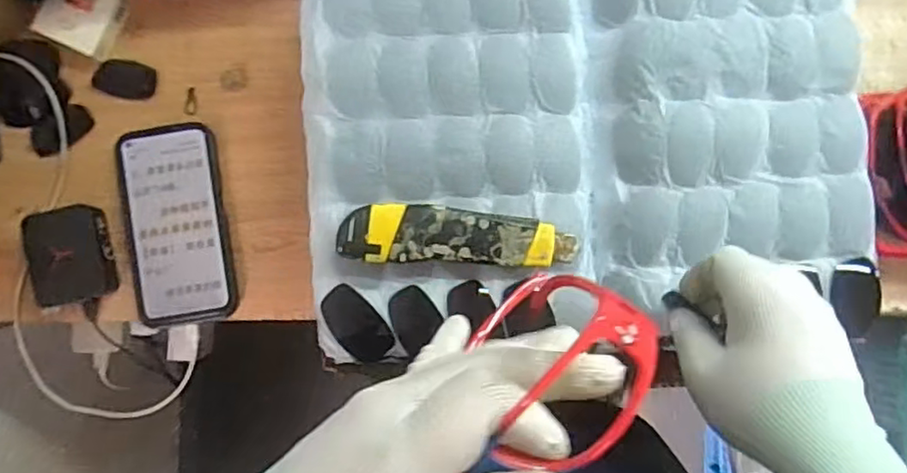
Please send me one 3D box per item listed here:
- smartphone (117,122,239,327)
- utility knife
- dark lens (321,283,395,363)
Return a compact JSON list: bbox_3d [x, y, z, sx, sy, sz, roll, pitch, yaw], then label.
[{"bbox_3d":[-0.231,-0.010,0.536,0.082,0.015,0.164,-10,88,-1],"label":"smartphone"},{"bbox_3d":[0.003,-0.001,0.429,0.154,0.024,0.037,1,88,-1],"label":"utility knife"},{"bbox_3d":[-0.066,0.061,0.441,0.032,0.009,0.056,-43,89,-2],"label":"dark lens"}]

